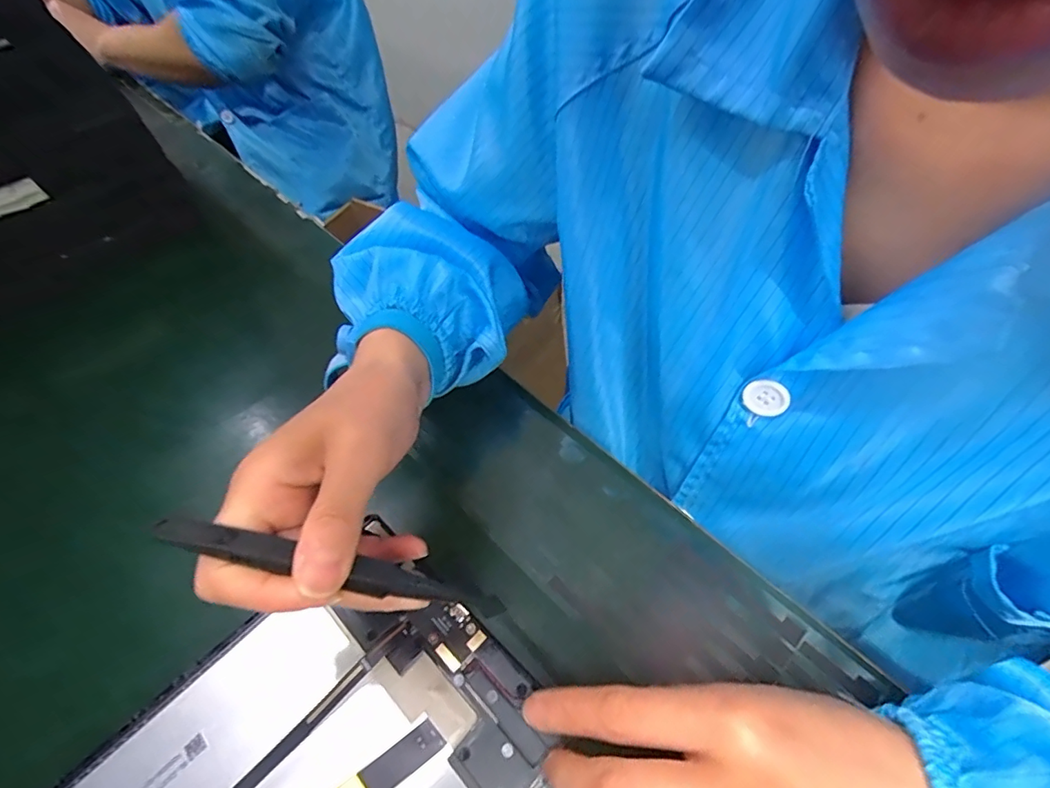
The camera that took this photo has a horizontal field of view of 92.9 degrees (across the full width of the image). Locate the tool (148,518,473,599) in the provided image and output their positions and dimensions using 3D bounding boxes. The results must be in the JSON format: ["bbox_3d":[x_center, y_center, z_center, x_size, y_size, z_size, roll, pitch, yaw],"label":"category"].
[{"bbox_3d":[-0.073,0.062,0.183,0.111,0.011,0.012,19,53,-15],"label":"tool"}]

